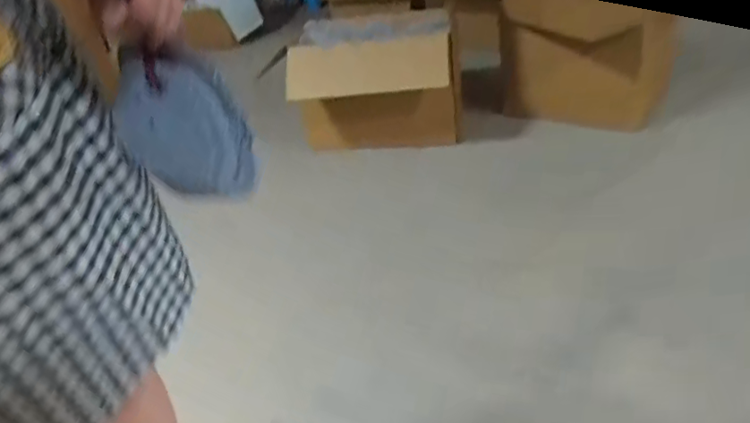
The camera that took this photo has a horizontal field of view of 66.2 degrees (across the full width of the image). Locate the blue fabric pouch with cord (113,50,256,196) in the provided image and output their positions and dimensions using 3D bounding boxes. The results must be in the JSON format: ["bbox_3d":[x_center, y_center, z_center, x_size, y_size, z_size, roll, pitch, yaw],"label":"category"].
[{"bbox_3d":[-0.193,-0.082,0.568,0.137,0.147,0.026,6,36,21],"label":"blue fabric pouch with cord"}]

